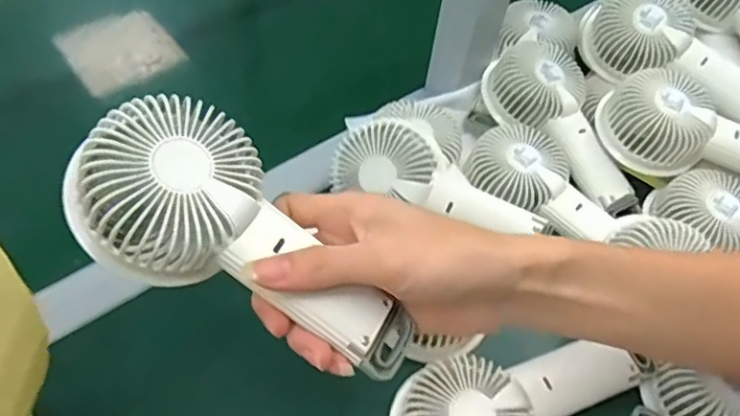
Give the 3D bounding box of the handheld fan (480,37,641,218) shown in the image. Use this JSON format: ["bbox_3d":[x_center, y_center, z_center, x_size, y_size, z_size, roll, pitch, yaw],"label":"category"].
[{"bbox_3d":[0.172,-0.069,0.508,0.078,0.039,0.171,-28,76,-22],"label":"handheld fan"}]

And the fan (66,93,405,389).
[{"bbox_3d":[-0.055,0.023,0.282,0.177,0.039,0.072,38,56,-13],"label":"fan"}]

